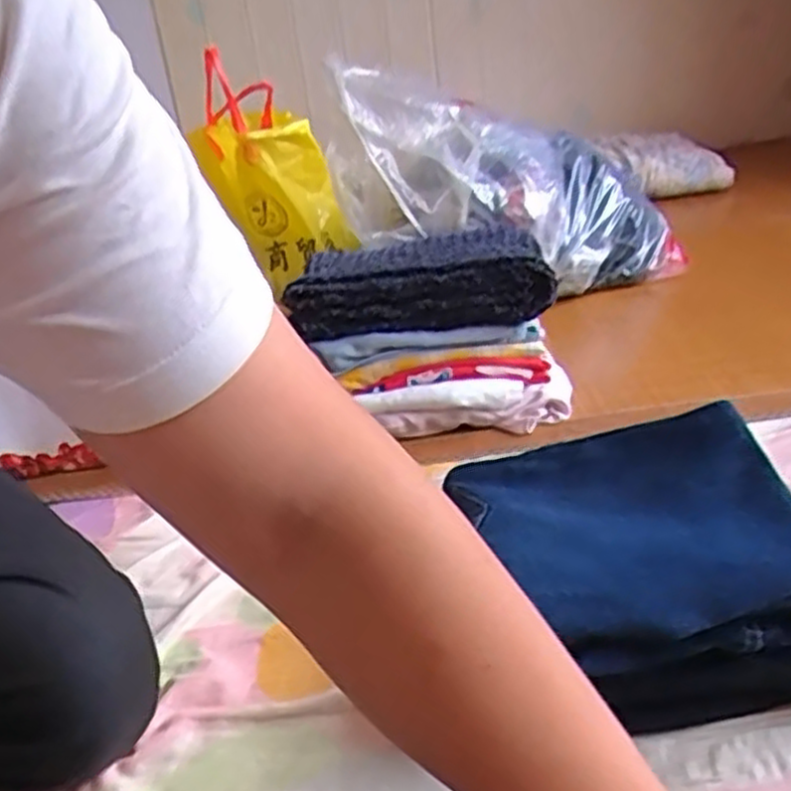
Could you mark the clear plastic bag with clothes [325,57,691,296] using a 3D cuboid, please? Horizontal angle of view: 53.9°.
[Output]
[{"bbox_3d":[0.169,-0.282,1.131,0.566,0.201,0.203,15,18,-19],"label":"clear plastic bag with clothes"}]

